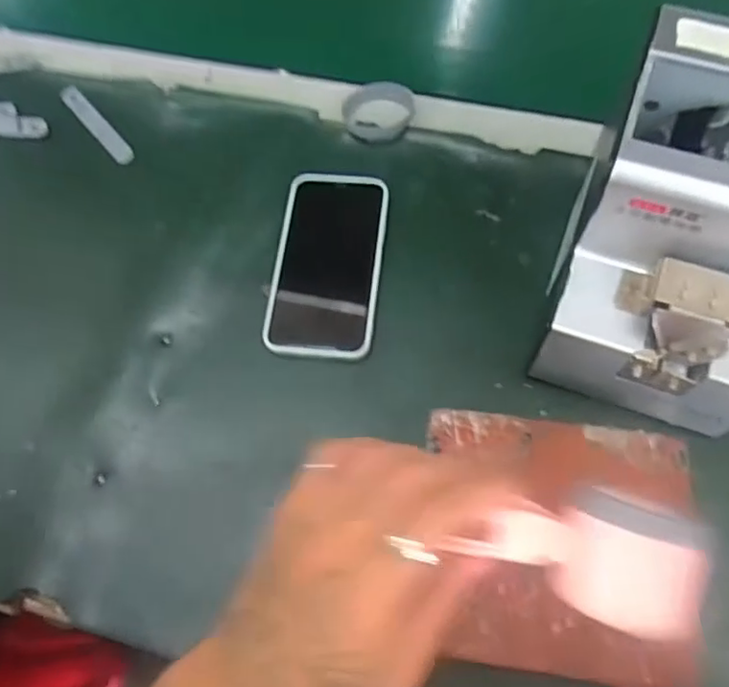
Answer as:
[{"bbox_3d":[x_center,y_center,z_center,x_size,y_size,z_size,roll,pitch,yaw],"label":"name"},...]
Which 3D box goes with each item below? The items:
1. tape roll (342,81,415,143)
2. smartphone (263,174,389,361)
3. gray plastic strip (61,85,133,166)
[{"bbox_3d":[0.011,-0.187,0.489,0.056,0.011,0.055,-1,68,2],"label":"tape roll"},{"bbox_3d":[-0.026,-0.060,0.446,0.076,0.012,0.148,4,67,6],"label":"smartphone"},{"bbox_3d":[-0.224,-0.183,0.514,0.015,0.004,0.092,-40,79,-14],"label":"gray plastic strip"}]

